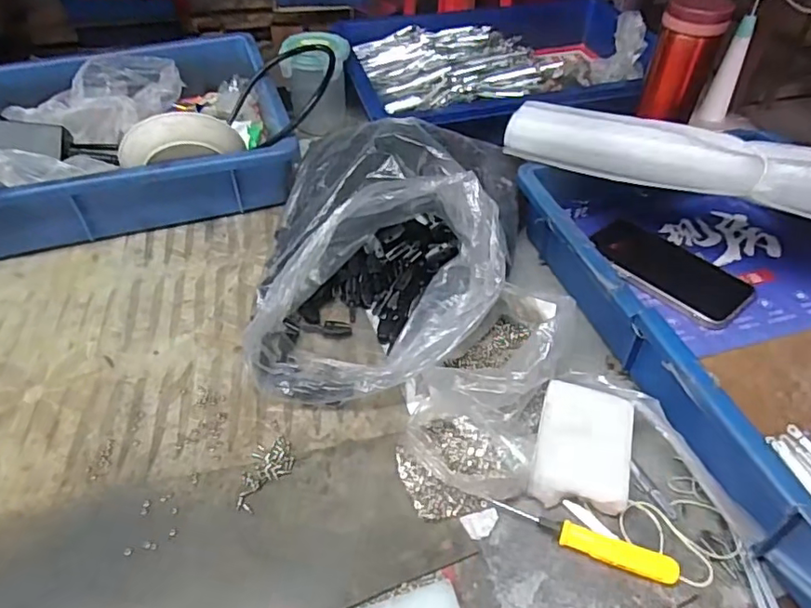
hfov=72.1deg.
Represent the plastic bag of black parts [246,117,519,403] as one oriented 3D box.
[{"bbox_3d":[-0.021,-0.057,0.476,0.203,0.122,0.266,5,45,5],"label":"plastic bag of black parts"}]

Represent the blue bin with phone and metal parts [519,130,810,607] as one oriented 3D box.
[{"bbox_3d":[0.295,0.000,0.440,0.278,0.094,0.402,-12,47,-13],"label":"blue bin with phone and metal parts"}]

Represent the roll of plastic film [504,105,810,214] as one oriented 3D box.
[{"bbox_3d":[0.294,-0.115,0.460,0.426,0.047,0.053,20,48,19],"label":"roll of plastic film"}]

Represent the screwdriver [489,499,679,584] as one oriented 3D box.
[{"bbox_3d":[0.110,0.146,0.345,0.111,0.014,0.015,16,47,15],"label":"screwdriver"}]

